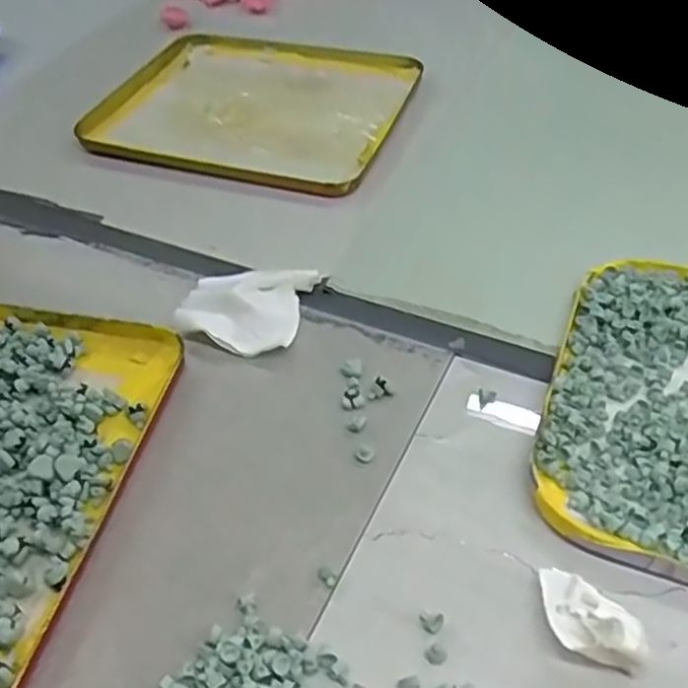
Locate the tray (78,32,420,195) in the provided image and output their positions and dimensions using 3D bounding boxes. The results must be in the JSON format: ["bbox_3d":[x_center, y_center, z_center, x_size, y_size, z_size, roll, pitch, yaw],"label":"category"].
[{"bbox_3d":[-0.073,-0.203,0.616,0.240,0.020,0.209,13,50,17],"label":"tray"}]

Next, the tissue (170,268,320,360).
[{"bbox_3d":[-0.061,-0.024,0.453,0.073,0.019,0.071,7,48,12],"label":"tissue"}]

